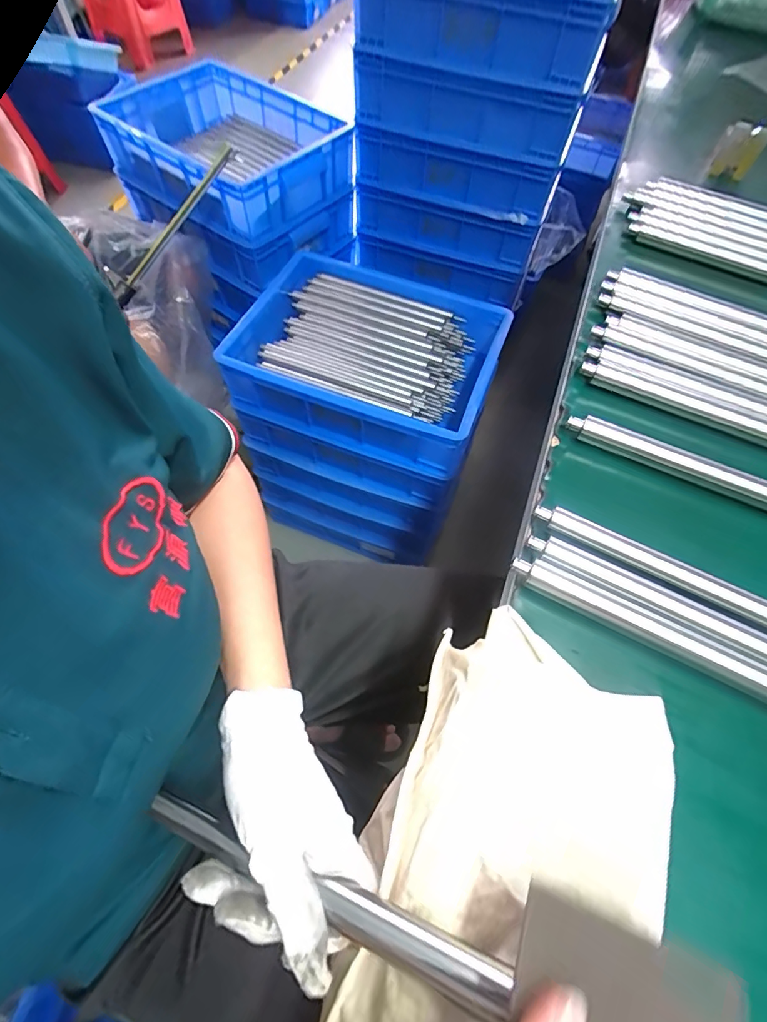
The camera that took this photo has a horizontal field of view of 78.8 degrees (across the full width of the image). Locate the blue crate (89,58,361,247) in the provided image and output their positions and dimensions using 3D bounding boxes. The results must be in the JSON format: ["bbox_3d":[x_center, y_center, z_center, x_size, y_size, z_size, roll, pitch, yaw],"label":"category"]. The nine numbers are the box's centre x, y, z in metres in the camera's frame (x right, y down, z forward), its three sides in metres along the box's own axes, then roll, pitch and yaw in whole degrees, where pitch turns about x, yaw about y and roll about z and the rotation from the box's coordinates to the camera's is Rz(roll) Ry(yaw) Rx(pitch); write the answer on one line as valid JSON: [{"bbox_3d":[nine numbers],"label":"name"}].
[{"bbox_3d":[-0.290,-0.683,0.875,0.374,0.146,0.297,37,66,17],"label":"blue crate"}]

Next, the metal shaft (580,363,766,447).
[{"bbox_3d":[0.294,-0.067,0.373,0.271,0.016,0.018,22,62,10],"label":"metal shaft"}]

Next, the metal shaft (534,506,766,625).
[{"bbox_3d":[0.222,0.056,0.286,0.262,0.009,0.016,26,63,12],"label":"metal shaft"}]

